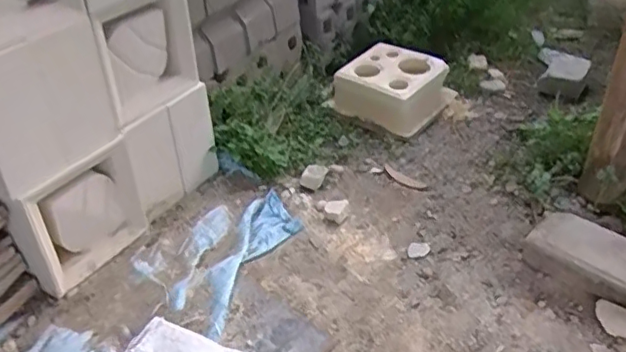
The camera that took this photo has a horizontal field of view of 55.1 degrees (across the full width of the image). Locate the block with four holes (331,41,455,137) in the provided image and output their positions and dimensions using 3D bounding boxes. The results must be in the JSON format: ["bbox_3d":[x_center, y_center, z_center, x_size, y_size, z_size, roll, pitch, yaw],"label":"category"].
[{"bbox_3d":[0.203,-0.224,1.507,0.240,0.108,0.224,24,43,34],"label":"block with four holes"}]

